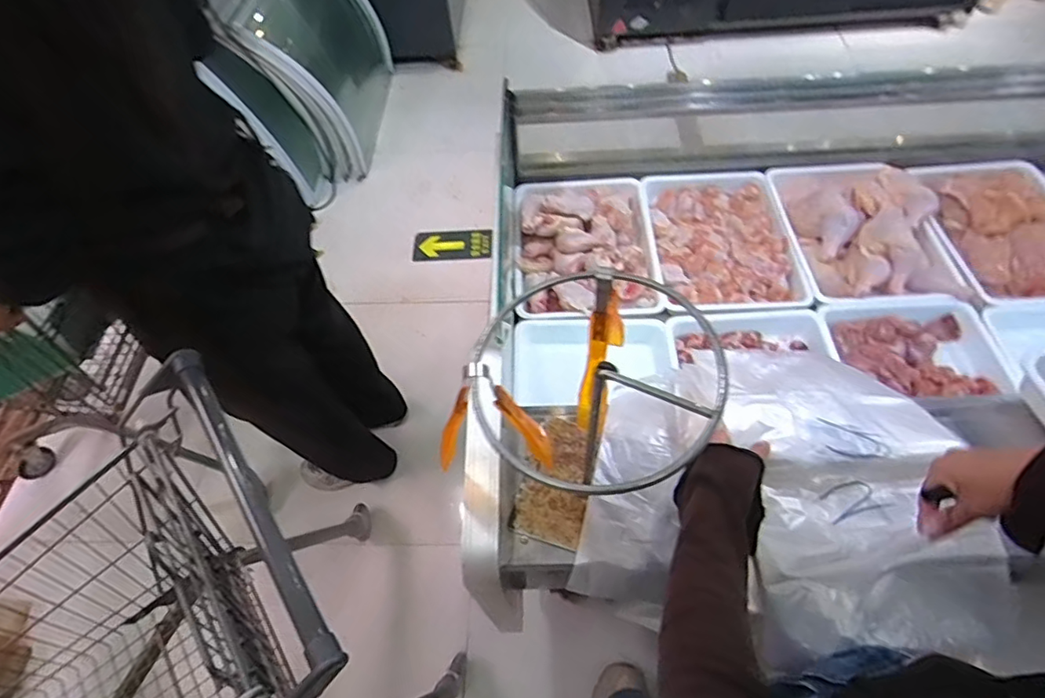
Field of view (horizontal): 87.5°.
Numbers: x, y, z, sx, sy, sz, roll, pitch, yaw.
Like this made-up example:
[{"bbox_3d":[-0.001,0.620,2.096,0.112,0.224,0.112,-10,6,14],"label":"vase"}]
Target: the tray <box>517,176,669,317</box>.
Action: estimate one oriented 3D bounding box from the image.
[{"bbox_3d":[0.134,-0.243,1.180,0.300,0.065,0.410,-3,57,2],"label":"tray"}]

